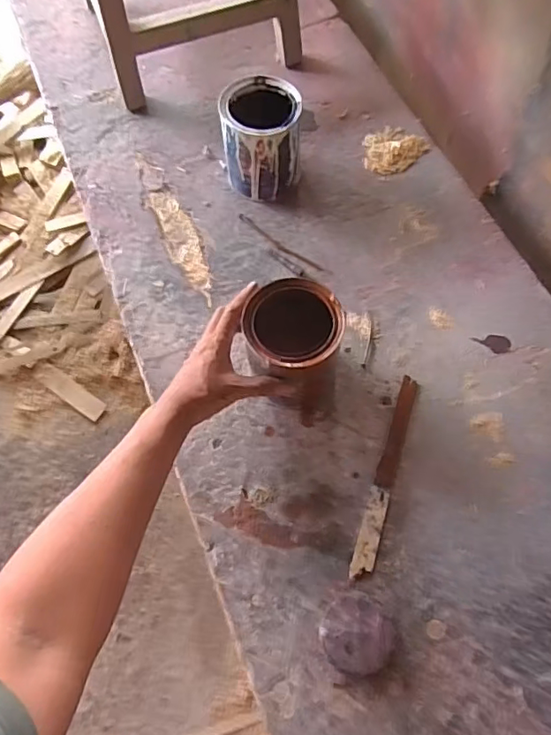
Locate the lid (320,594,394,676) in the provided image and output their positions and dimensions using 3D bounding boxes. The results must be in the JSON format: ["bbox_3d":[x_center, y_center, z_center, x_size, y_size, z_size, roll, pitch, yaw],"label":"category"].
[{"bbox_3d":[0.082,0.276,0.546,0.070,0.023,0.071,-1,66,2],"label":"lid"}]

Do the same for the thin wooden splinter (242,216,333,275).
[{"bbox_3d":[0.010,-0.175,0.763,0.160,0.007,0.015,35,72,16],"label":"thin wooden splinter"}]

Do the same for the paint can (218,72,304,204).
[{"bbox_3d":[-0.018,-0.319,0.755,0.105,0.128,0.108,-1,66,2],"label":"paint can"}]

